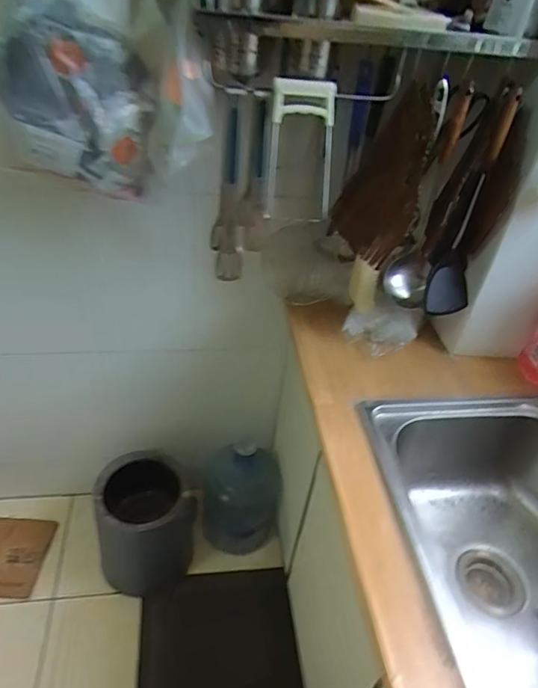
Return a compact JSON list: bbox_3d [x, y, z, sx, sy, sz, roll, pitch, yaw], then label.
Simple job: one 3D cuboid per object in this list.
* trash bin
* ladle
[{"bbox_3d":[-0.312,0.467,1.260,0.226,0.310,0.242,-9,42,-19],"label":"trash bin"},{"bbox_3d":[0.247,-0.216,0.781,0.076,0.338,0.071,-2,40,-10],"label":"ladle"}]

